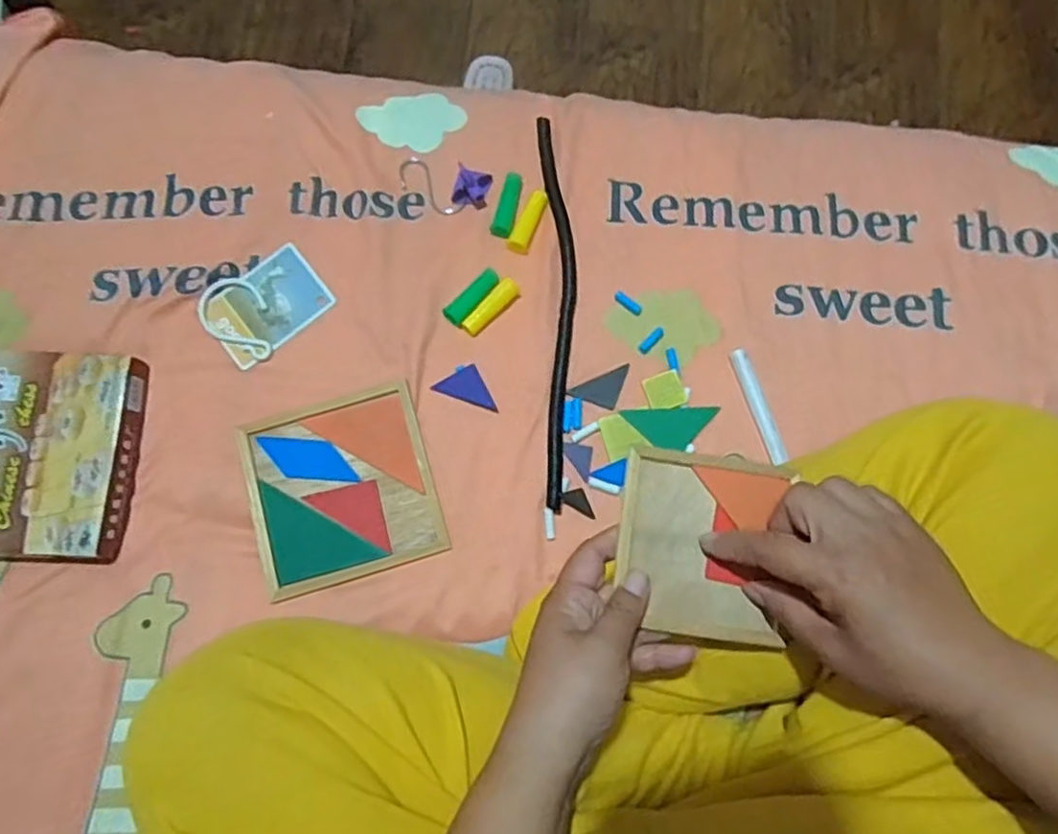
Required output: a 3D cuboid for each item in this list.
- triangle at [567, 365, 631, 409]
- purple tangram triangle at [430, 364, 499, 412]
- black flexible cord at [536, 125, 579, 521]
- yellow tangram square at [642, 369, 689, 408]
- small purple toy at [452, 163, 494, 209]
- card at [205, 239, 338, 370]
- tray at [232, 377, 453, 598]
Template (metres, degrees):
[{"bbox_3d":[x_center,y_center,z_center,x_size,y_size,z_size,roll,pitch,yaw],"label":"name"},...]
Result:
[{"bbox_3d":[0.060,-0.031,0.588,0.039,0.004,0.039,20,78,5],"label":"triangle"},{"bbox_3d":[-0.053,-0.017,0.575,0.039,0.004,0.042,-26,78,-6],"label":"purple tangram triangle"},{"bbox_3d":[0.026,-0.097,0.589,0.029,0.009,0.343,-1,77,0],"label":"black flexible cord"},{"bbox_3d":[0.115,-0.022,0.583,0.031,0.004,0.030,-17,77,-4],"label":"yellow tangram square"},{"bbox_3d":[-0.051,-0.203,0.608,0.031,0.018,0.028,12,77,3],"label":"small purple toy"},{"bbox_3d":[-0.224,-0.096,0.597,0.097,0.006,0.070,-37,79,-8],"label":"card"},{"bbox_3d":[-0.152,0.056,0.559,0.144,0.007,0.145,-16,77,-4],"label":"tray"}]

